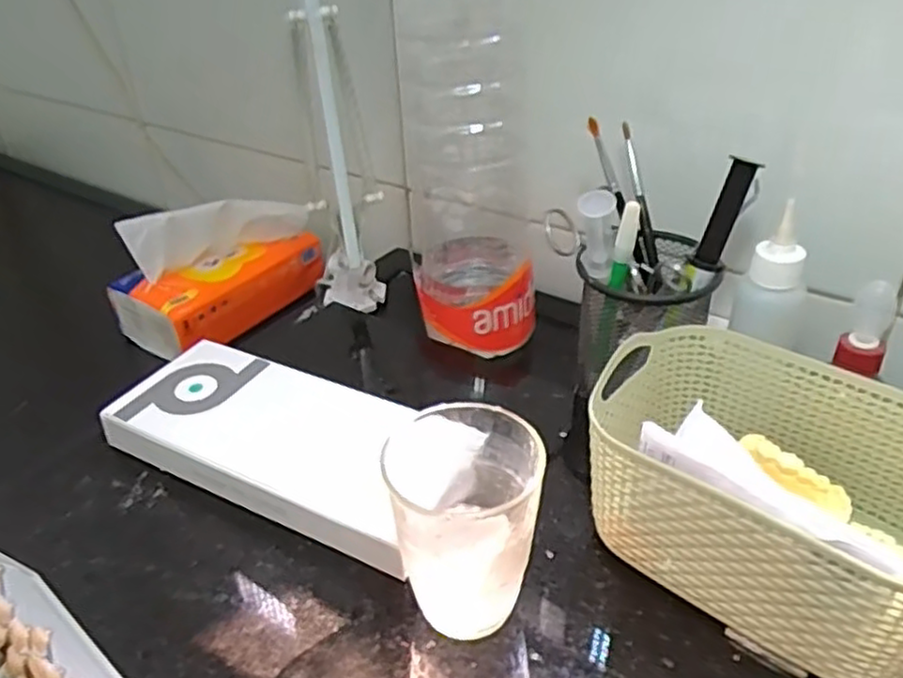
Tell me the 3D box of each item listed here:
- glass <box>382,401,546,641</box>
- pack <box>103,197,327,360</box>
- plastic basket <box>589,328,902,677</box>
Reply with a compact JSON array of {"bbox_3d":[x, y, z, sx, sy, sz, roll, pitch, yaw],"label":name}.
[{"bbox_3d":[0.006,0.085,0.321,0.064,0.096,0.064,-4,34,-3],"label":"glass"},{"bbox_3d":[-0.215,-0.073,0.671,0.090,0.106,0.184,22,42,31],"label":"pack"},{"bbox_3d":[0.152,0.071,0.342,0.162,0.086,0.118,26,43,35],"label":"plastic basket"}]

